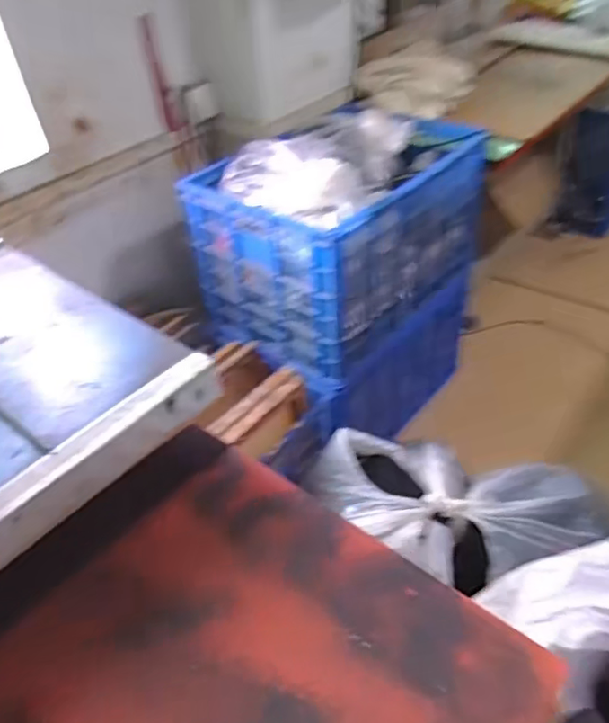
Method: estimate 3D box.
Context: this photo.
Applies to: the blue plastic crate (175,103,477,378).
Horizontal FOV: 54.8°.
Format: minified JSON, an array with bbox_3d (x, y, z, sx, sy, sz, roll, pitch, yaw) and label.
[{"bbox_3d":[0.097,-0.336,1.513,0.423,0.439,0.647,30,52,35],"label":"blue plastic crate"}]

